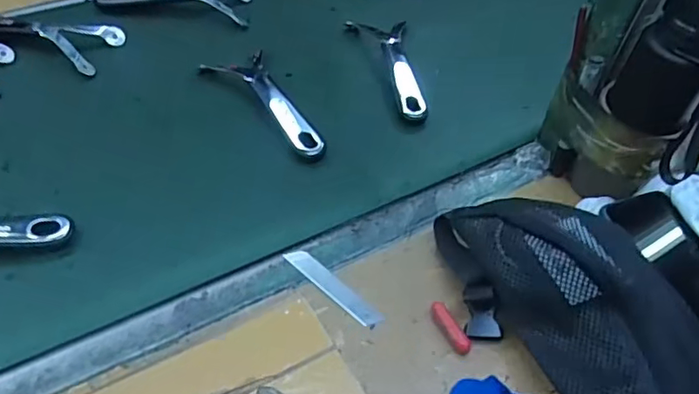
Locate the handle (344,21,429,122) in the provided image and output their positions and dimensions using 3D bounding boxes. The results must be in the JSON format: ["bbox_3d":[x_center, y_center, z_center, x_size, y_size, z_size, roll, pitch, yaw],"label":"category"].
[{"bbox_3d":[0.052,-0.162,0.696,0.075,0.023,0.191,-5,48,-11],"label":"handle"}]

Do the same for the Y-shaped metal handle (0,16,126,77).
[{"bbox_3d":[-0.380,-0.204,0.688,0.201,0.013,0.084,19,48,11],"label":"Y-shaped metal handle"}]

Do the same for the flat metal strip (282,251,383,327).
[{"bbox_3d":[-0.016,0.079,0.494,0.103,0.004,0.019,38,48,24],"label":"flat metal strip"}]

